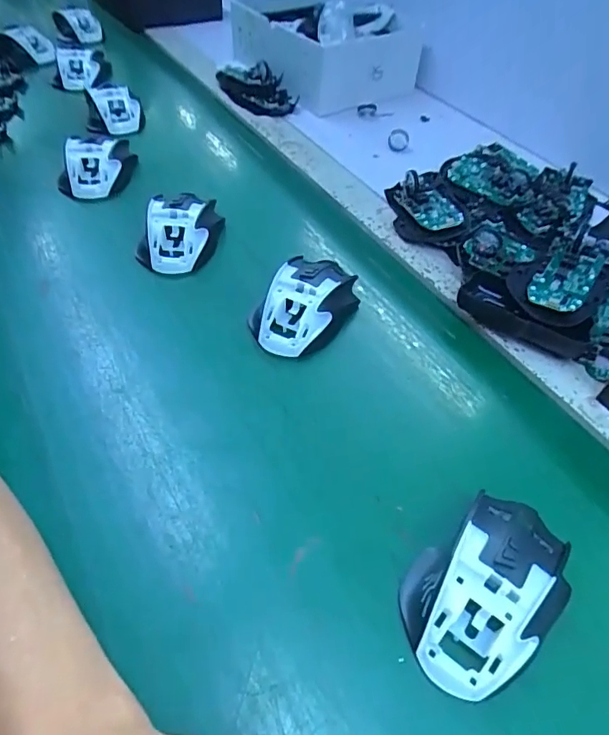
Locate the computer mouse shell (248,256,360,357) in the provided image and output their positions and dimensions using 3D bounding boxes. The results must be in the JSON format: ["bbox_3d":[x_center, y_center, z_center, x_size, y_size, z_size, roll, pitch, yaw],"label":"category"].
[{"bbox_3d":[0.003,-0.057,0.434,0.067,0.034,0.109,35,57,24],"label":"computer mouse shell"}]

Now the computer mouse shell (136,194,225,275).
[{"bbox_3d":[-0.121,-0.131,0.489,0.065,0.040,0.085,11,50,8],"label":"computer mouse shell"}]

